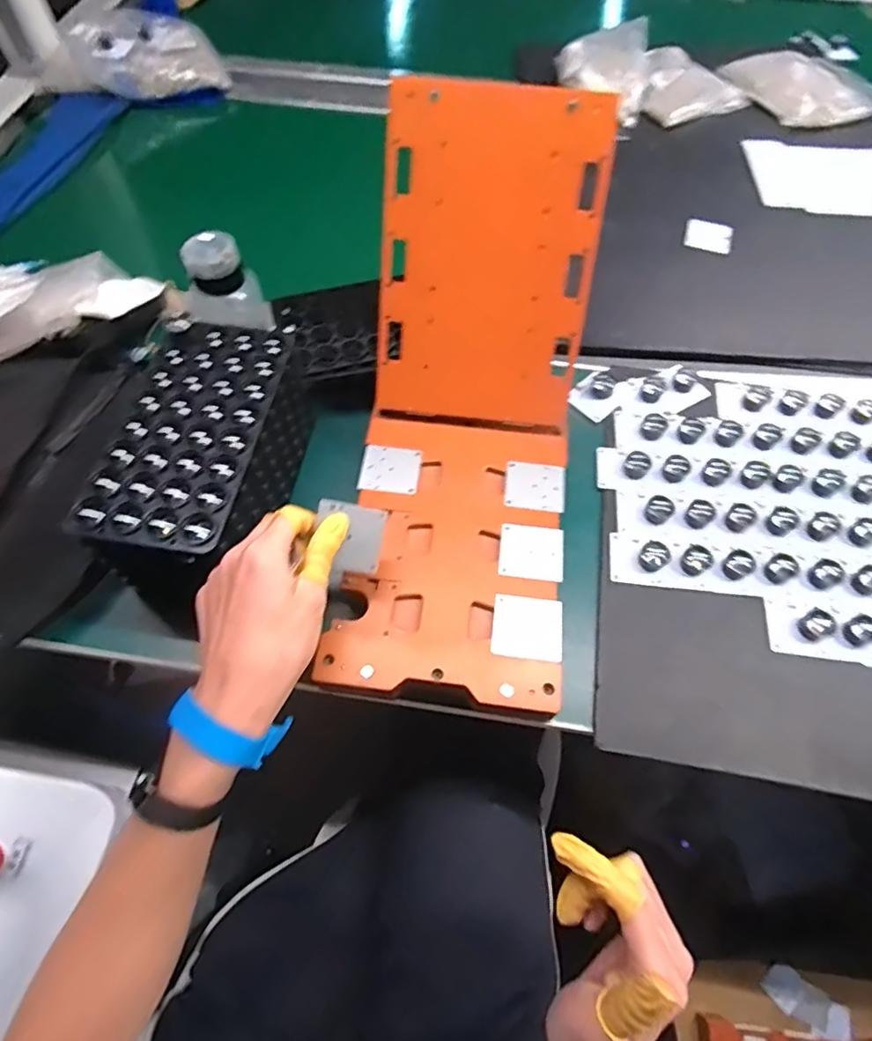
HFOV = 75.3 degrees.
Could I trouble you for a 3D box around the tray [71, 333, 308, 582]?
[{"bbox_3d":[-0.174,-0.049,0.442,0.102,0.097,0.194,9,63,5],"label":"tray"}]

